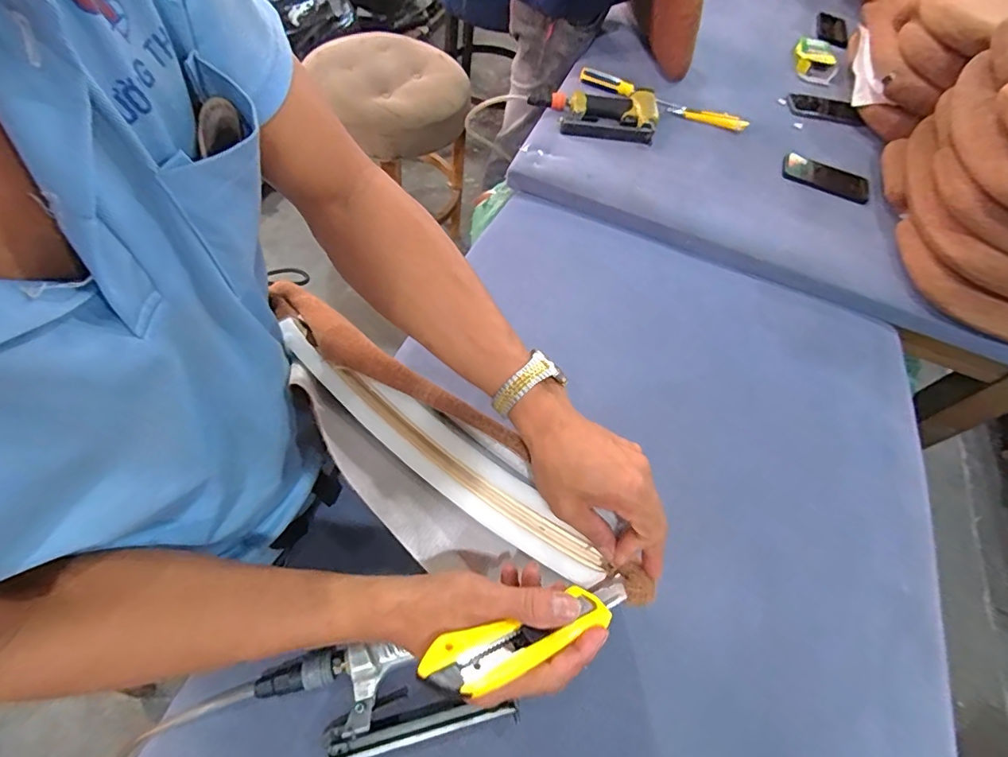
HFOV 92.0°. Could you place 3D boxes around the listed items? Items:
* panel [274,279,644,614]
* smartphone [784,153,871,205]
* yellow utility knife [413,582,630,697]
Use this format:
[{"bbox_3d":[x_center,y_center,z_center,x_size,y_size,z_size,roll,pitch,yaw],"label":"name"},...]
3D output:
[{"bbox_3d":[-0.070,0.066,0.410,0.403,0.073,0.111,40,64,8],"label":"panel"},{"bbox_3d":[0.634,-0.396,0.959,0.164,0.010,0.089,29,60,10],"label":"smartphone"},{"bbox_3d":[0.023,0.163,0.316,0.162,0.017,0.030,-4,56,-35],"label":"yellow utility knife"}]

